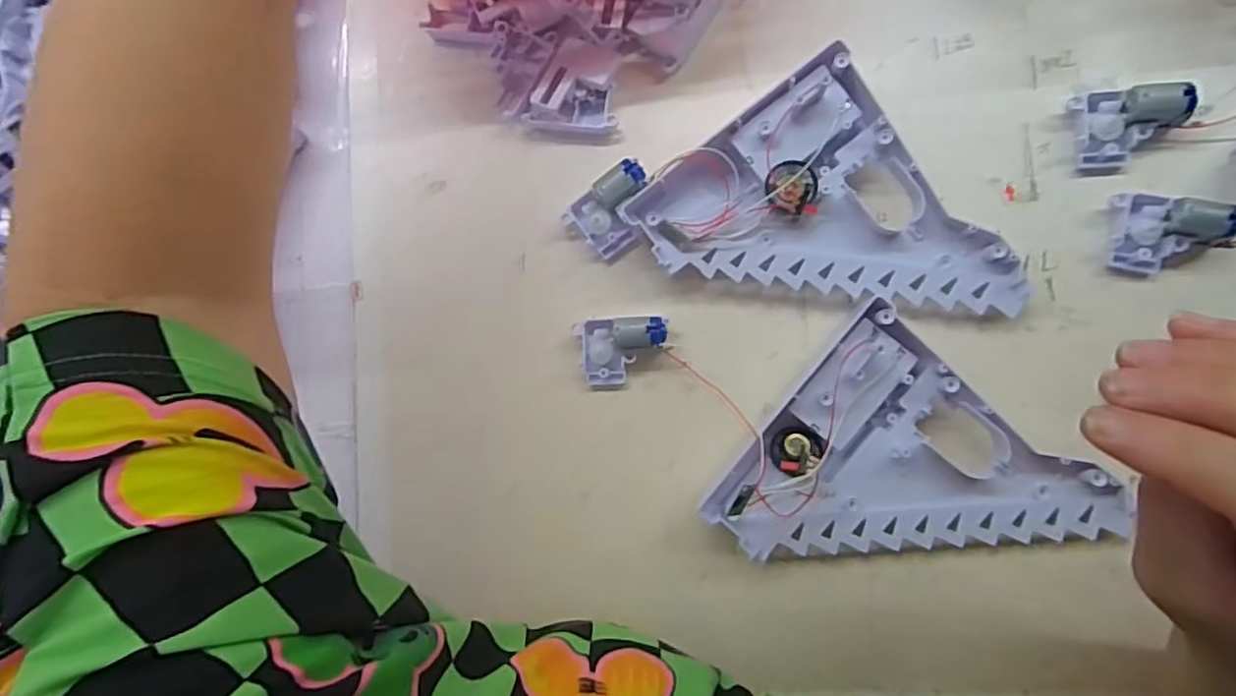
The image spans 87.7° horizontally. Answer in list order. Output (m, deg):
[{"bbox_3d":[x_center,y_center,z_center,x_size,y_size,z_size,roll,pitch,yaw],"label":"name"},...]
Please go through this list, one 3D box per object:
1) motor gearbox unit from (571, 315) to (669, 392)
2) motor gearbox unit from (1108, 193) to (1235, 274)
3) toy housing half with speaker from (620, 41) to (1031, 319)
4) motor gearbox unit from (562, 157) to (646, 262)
[{"bbox_3d":[0.001,0.003,0.348,0.049,0.019,0.038,-1,87,9],"label":"motor gearbox unit"},{"bbox_3d":[0.263,-0.054,0.307,0.047,0.019,0.035,11,89,10],"label":"motor gearbox unit"},{"bbox_3d":[0.102,-0.053,0.331,0.130,0.028,0.155,-39,82,6],"label":"toy housing half with speaker"},{"bbox_3d":[-0.001,-0.076,0.354,0.049,0.020,0.033,-41,82,6],"label":"motor gearbox unit"}]

